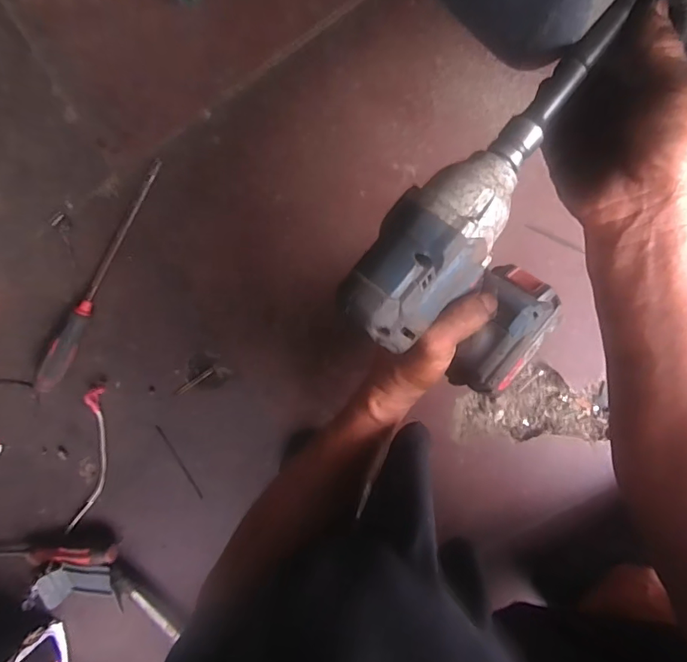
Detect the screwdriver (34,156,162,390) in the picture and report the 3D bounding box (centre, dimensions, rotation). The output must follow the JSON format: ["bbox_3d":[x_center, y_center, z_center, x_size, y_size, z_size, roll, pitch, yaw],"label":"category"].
[{"bbox_3d":[-0.302,-0.060,0.571,0.034,0.025,0.319,29,100,0],"label":"screwdriver"}]

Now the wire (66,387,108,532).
[{"bbox_3d":[-0.327,0.170,0.610,0.034,0.012,0.199,12,99,3],"label":"wire"}]

